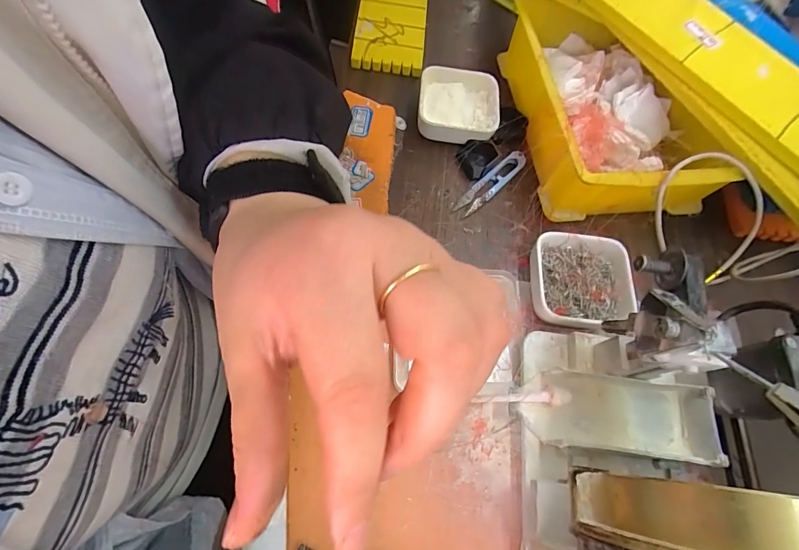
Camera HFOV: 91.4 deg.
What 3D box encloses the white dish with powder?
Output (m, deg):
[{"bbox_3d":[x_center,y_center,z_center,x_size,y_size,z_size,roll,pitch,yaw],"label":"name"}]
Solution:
[{"bbox_3d":[0.062,-0.179,0.413,0.081,0.026,0.082,2,66,-4],"label":"white dish with powder"}]

